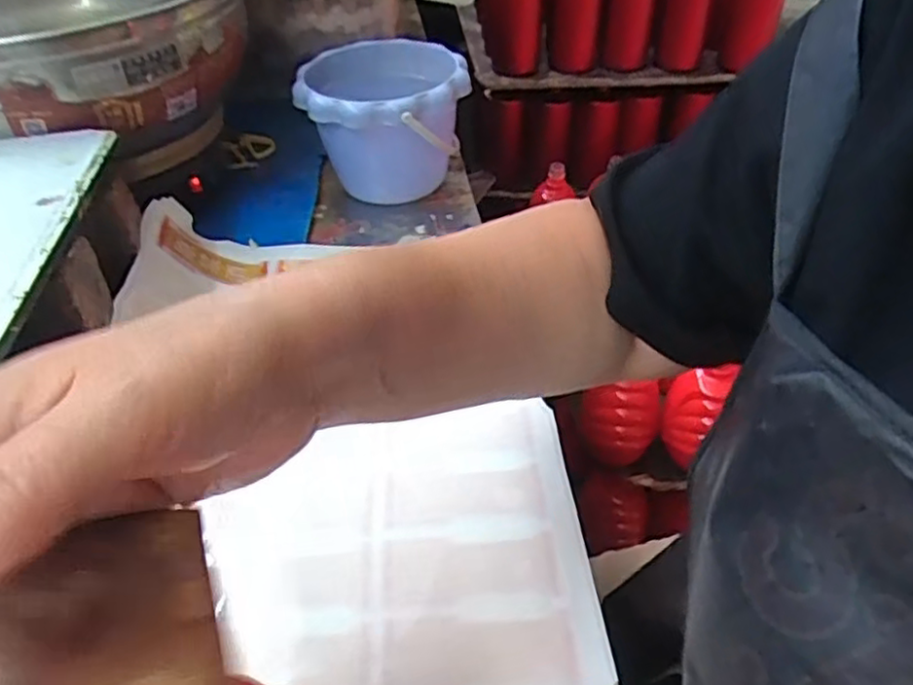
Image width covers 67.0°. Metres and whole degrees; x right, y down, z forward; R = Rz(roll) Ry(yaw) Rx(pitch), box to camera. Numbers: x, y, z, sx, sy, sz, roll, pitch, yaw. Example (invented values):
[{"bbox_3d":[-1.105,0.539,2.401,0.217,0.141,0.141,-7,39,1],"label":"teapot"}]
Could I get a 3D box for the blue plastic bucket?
[{"bbox_3d":[-0.066,-0.203,0.652,0.146,0.122,0.155,-2,42,2],"label":"blue plastic bucket"}]

